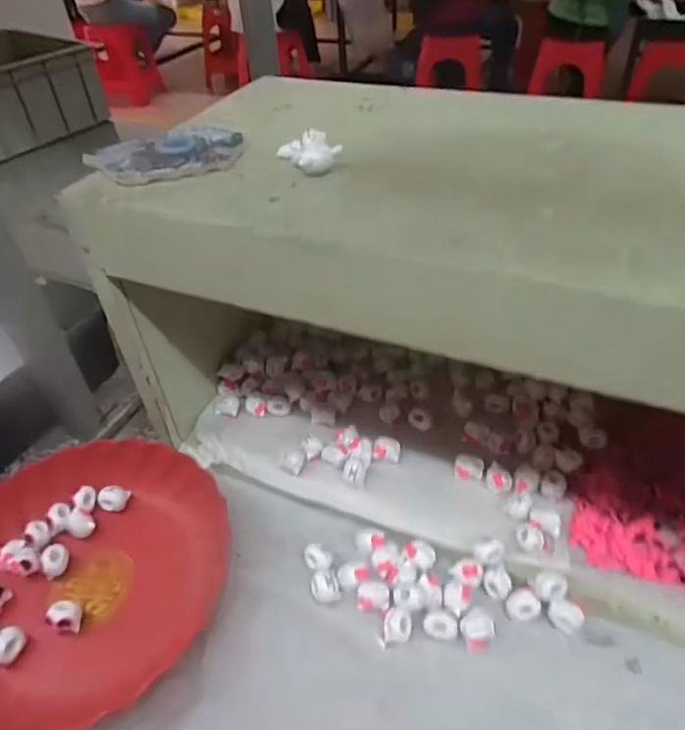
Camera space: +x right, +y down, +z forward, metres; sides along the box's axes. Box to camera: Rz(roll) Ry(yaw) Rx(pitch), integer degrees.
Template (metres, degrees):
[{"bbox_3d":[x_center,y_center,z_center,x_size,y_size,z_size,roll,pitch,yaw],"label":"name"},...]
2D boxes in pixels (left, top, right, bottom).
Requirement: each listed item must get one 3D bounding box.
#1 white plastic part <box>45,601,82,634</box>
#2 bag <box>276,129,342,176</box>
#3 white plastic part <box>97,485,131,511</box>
[{"bbox_3d":[-0.220,0.204,0.443,0.022,0.027,0.022,24,48,26],"label":"white plastic part"},{"bbox_3d":[-0.023,-0.151,0.390,0.034,0.015,0.052,-15,44,-15],"label":"bag"},{"bbox_3d":[-0.217,0.126,0.524,0.025,0.015,0.021,3,42,5],"label":"white plastic part"}]

